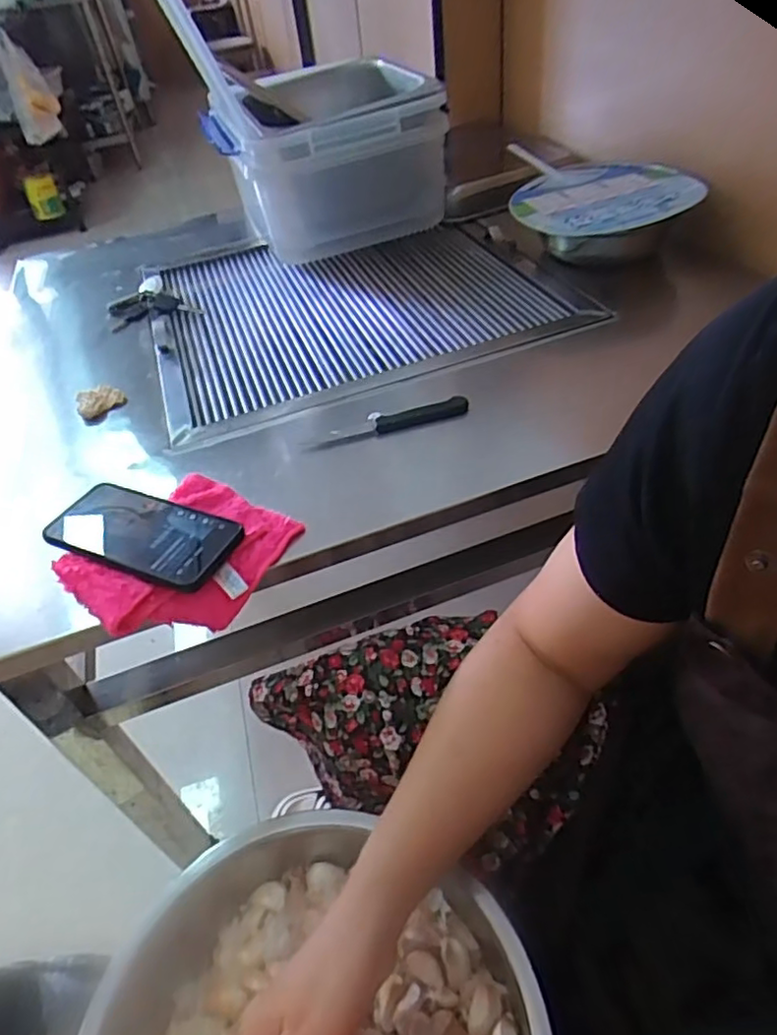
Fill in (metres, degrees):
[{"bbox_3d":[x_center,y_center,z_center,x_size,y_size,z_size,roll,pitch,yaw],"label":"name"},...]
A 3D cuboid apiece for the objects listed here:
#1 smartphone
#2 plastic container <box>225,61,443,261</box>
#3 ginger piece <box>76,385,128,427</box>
[{"bbox_3d":[-0.194,0.012,0.495,0.151,0.018,0.076,13,48,20],"label":"smartphone"},{"bbox_3d":[-0.088,-0.576,0.987,0.301,0.179,0.375,-13,44,-6],"label":"plastic container"},{"bbox_3d":[-0.312,-0.124,0.678,0.048,0.024,0.035,-19,45,-12],"label":"ginger piece"}]

